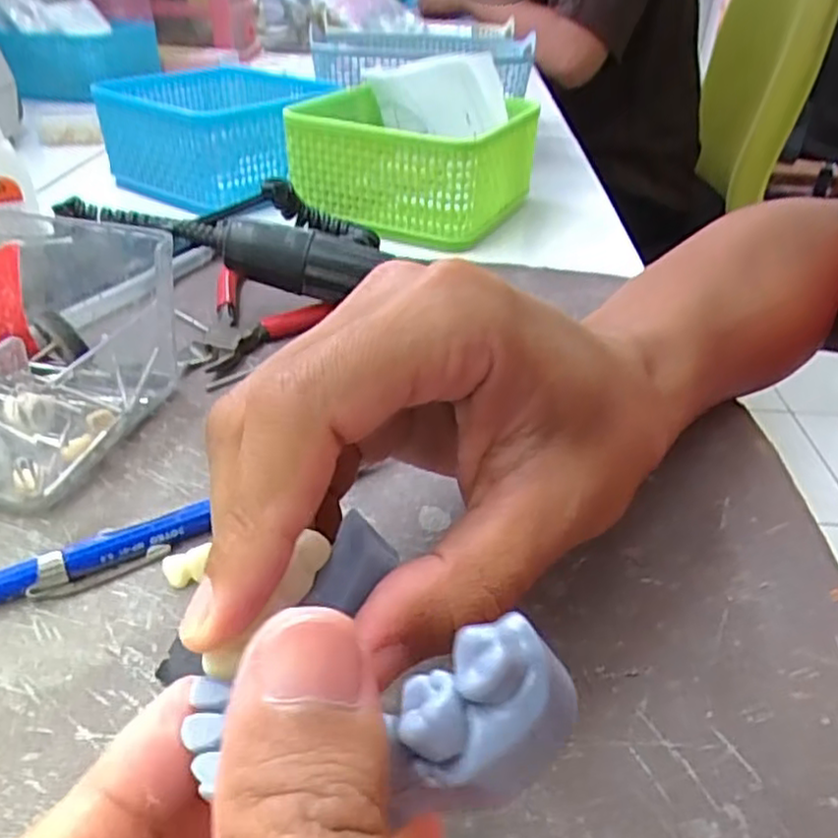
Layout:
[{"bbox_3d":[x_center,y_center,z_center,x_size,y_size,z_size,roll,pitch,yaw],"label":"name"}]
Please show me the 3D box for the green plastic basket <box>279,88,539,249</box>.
[{"bbox_3d":[-0.006,-0.167,0.455,0.126,0.064,0.122,16,37,20],"label":"green plastic basket"}]

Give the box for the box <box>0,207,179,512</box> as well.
[{"bbox_3d":[-0.149,-0.025,0.246,0.098,0.058,0.095,11,36,14],"label":"box"}]

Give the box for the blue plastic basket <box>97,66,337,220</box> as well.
[{"bbox_3d":[-0.131,-0.200,0.494,0.130,0.061,0.137,23,40,26],"label":"blue plastic basket"}]

